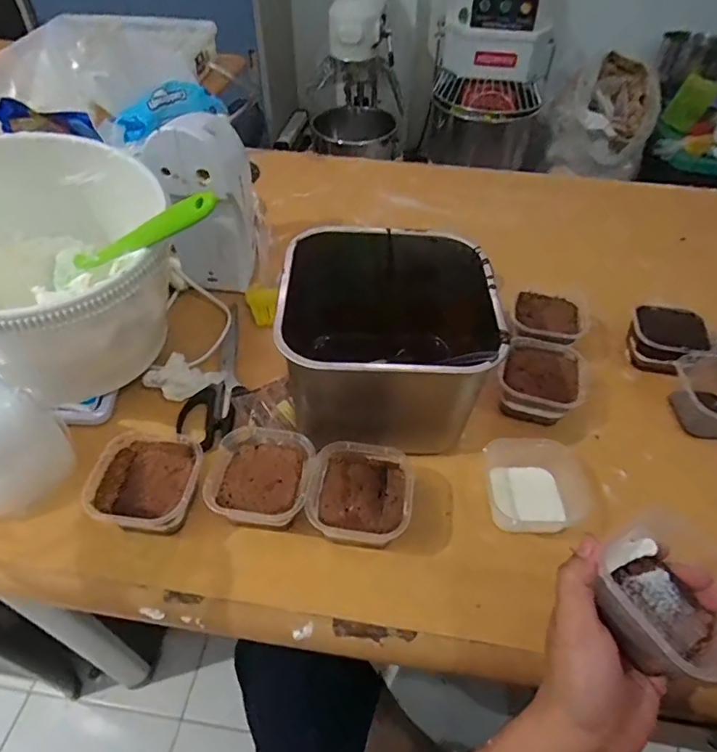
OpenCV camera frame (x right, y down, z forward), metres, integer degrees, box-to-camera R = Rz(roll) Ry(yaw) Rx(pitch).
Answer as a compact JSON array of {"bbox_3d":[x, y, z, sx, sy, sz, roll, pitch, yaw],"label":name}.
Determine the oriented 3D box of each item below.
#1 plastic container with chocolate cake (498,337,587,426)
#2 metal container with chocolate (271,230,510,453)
[{"bbox_3d":[0.173,0.007,0.489,0.078,0.039,0.082,16,50,14],"label":"plastic container with chocolate cake"},{"bbox_3d":[0.024,-0.031,0.458,0.171,0.124,0.169,0,48,0],"label":"metal container with chocolate"}]

